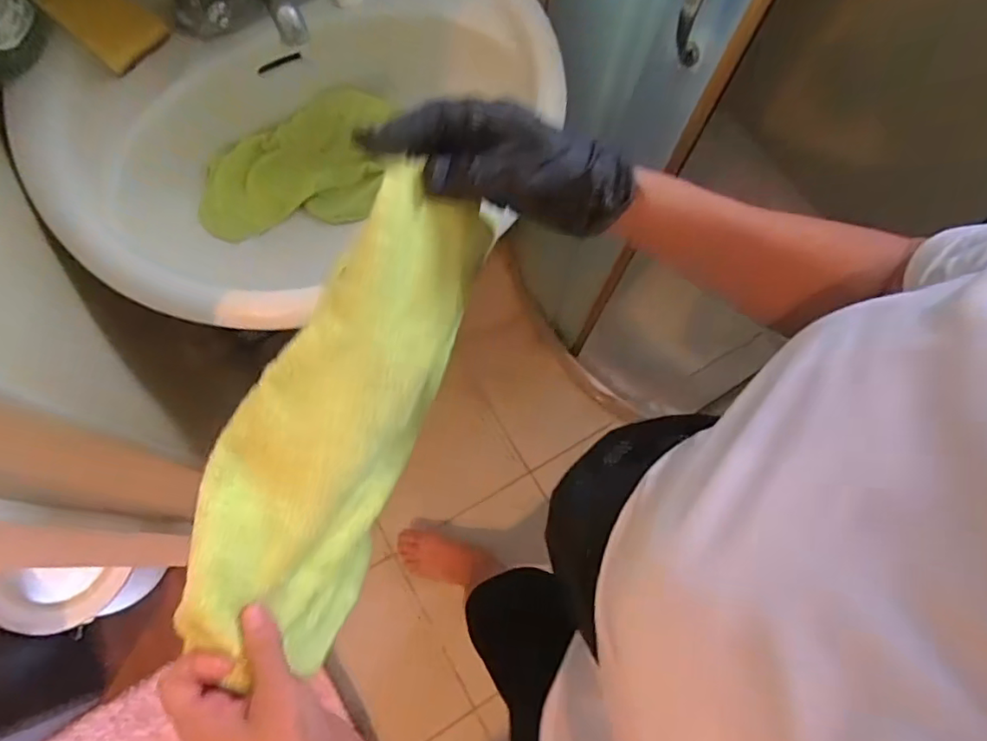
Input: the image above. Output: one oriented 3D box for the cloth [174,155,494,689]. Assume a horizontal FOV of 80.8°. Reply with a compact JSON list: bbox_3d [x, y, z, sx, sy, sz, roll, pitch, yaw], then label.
[{"bbox_3d":[-0.095,0.039,0.362,0.032,0.132,0.315,29,102,42],"label":"cloth"}]

